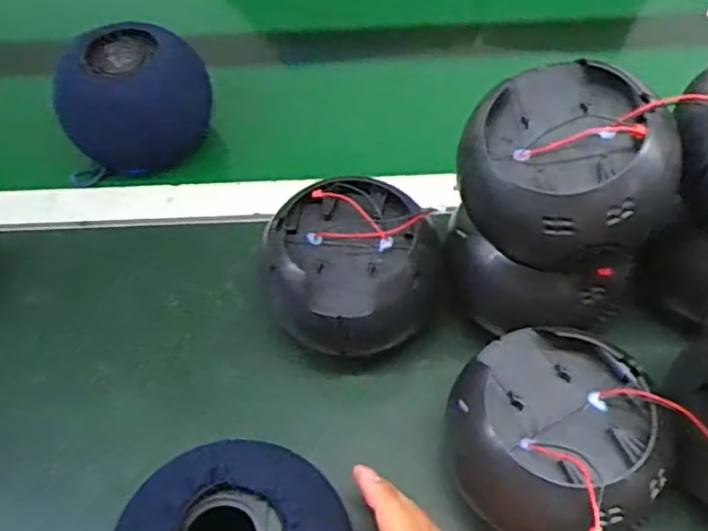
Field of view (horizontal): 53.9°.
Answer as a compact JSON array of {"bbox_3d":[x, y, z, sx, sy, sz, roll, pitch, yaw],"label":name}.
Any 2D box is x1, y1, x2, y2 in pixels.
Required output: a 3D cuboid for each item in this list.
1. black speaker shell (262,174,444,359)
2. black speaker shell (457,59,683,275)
[{"bbox_3d":[-0.005,0.008,0.512,0.124,0.085,0.115,-27,57,-17],"label":"black speaker shell"},{"bbox_3d":[0.137,-0.061,0.437,0.120,0.094,0.111,-1,53,1],"label":"black speaker shell"}]

